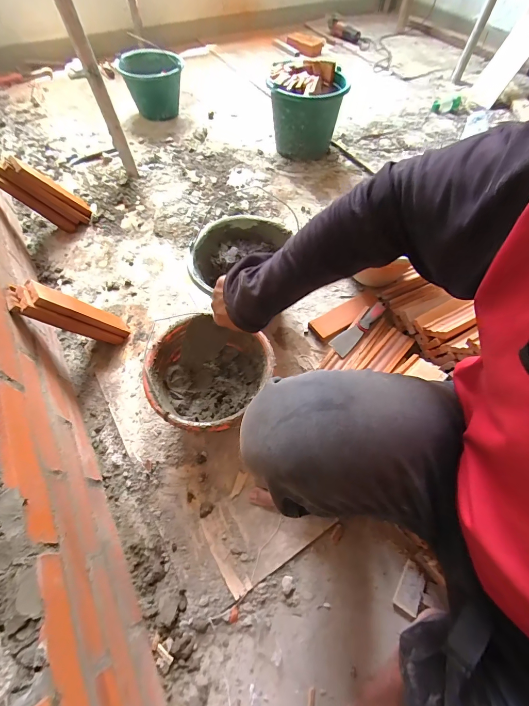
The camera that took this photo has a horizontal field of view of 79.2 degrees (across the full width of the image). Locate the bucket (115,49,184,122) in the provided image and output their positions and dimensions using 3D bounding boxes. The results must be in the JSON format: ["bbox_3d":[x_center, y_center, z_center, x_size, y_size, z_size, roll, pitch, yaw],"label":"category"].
[{"bbox_3d":[-0.483,-1.168,1.403,0.253,0.188,0.257,-18,61,-12],"label":"bucket"}]

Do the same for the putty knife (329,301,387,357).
[{"bbox_3d":[0.238,-0.068,0.809,0.049,0.045,0.185,39,65,19],"label":"putty knife"}]

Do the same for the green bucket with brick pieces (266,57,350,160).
[{"bbox_3d":[0.148,-0.917,1.216,0.252,0.257,0.238,1,59,-1],"label":"green bucket with brick pieces"}]

